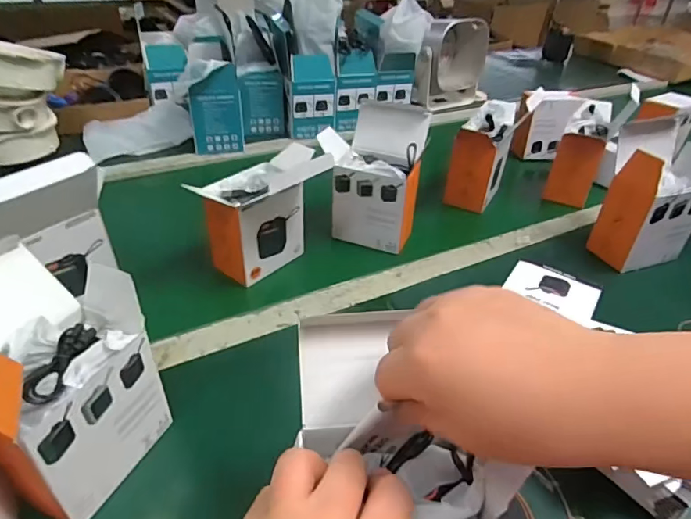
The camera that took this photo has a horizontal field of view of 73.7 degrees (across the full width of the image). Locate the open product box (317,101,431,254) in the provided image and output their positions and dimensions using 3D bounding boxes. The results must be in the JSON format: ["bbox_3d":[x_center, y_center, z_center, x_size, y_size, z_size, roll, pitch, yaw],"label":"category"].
[{"bbox_3d":[0.037,-0.112,0.614,0.122,0.156,0.099,14,39,15],"label":"open product box"}]

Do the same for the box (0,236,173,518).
[{"bbox_3d":[-0.208,0.082,0.329,0.112,0.147,0.121,20,41,22],"label":"box"}]

